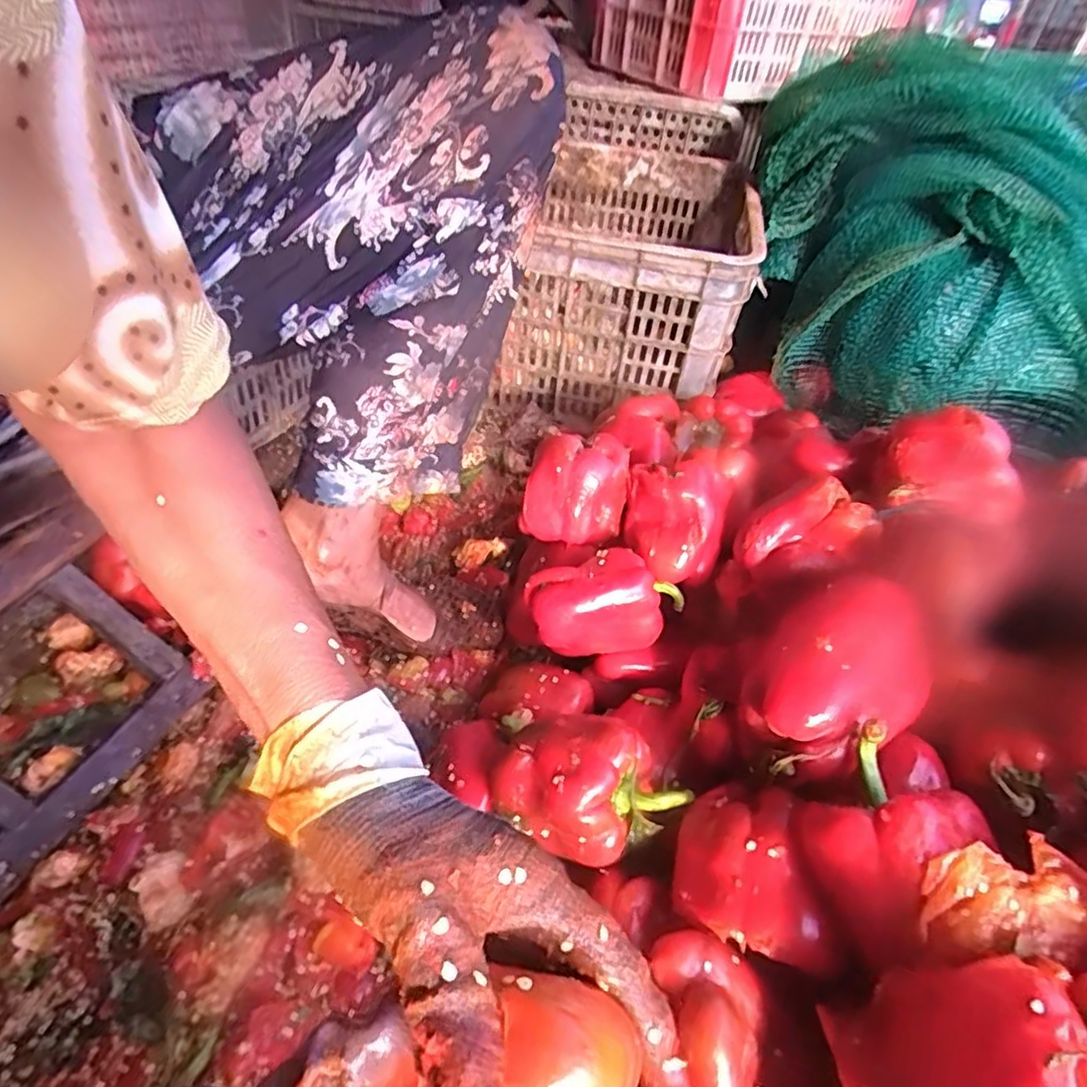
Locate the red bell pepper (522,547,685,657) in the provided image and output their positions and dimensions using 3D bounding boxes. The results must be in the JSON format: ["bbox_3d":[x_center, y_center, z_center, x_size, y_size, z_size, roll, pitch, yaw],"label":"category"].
[{"bbox_3d":[0.047,0.045,0.529,0.124,0.064,0.070,-2,42,-10],"label":"red bell pepper"}]

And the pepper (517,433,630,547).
[{"bbox_3d":[0.030,-0.056,0.586,0.090,0.071,0.091,12,42,7],"label":"pepper"}]

